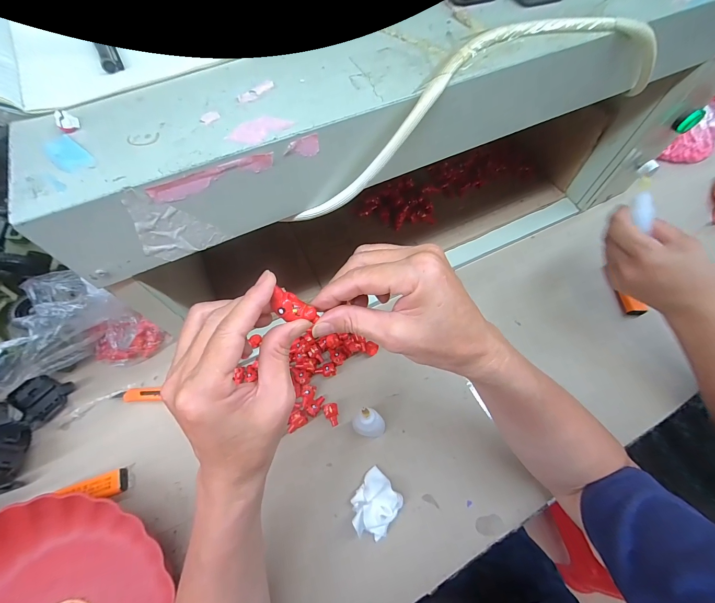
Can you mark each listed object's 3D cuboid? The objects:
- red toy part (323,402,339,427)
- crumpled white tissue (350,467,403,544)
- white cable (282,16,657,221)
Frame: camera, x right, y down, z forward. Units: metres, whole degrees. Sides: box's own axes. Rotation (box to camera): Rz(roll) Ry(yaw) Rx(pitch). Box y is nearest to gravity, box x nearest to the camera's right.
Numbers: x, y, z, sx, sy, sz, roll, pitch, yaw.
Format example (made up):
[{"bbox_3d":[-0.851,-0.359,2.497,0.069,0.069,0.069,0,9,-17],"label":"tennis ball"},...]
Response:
[{"bbox_3d":[-0.030,0.131,0.374,0.016,0.009,0.025,-12,64,-5],"label":"red toy part"},{"bbox_3d":[0.018,0.205,0.326,0.042,0.029,0.053,33,68,16],"label":"crumpled white tissue"},{"bbox_3d":[0.094,-0.148,0.243,0.328,0.072,0.048,-24,66,-11],"label":"white cable"}]

